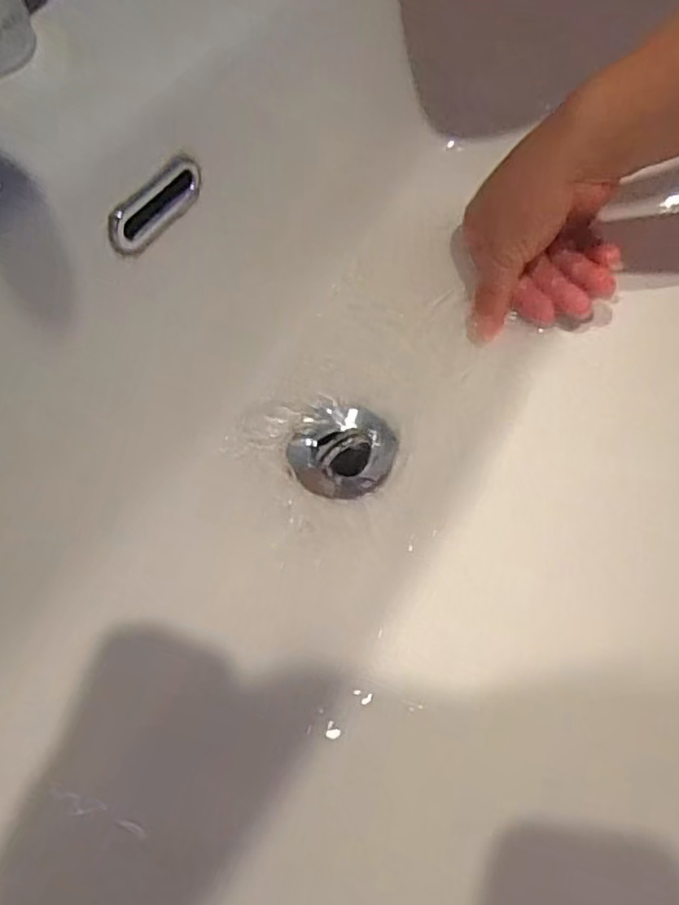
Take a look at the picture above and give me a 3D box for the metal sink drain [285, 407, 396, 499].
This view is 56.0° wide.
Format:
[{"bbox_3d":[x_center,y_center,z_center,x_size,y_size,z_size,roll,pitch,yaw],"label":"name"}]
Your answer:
[{"bbox_3d":[0.002,-0.001,0.348,0.054,0.009,0.056,1,61,-1],"label":"metal sink drain"}]

